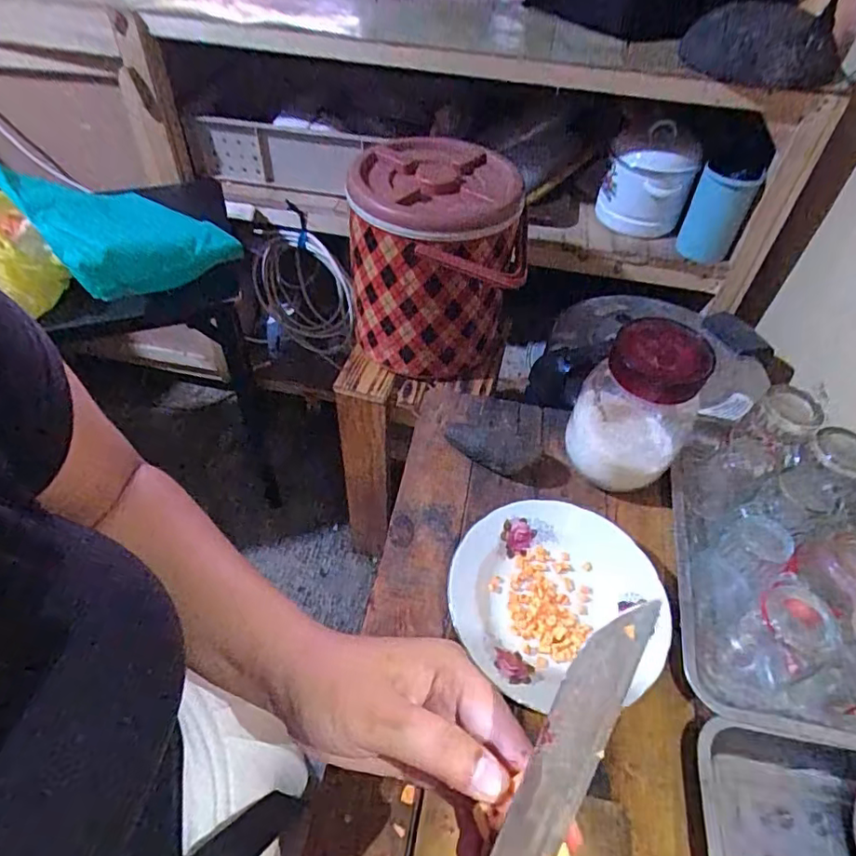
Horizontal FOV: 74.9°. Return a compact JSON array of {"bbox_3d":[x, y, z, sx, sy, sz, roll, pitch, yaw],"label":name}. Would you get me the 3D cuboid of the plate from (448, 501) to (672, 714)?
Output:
[{"bbox_3d":[0.140,0.180,0.587,0.210,0.038,0.210,1,51,-2],"label":"plate"}]

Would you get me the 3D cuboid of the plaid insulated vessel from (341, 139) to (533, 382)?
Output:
[{"bbox_3d":[0.016,-0.275,0.928,0.248,0.305,0.235,10,51,5],"label":"plaid insulated vessel"}]

